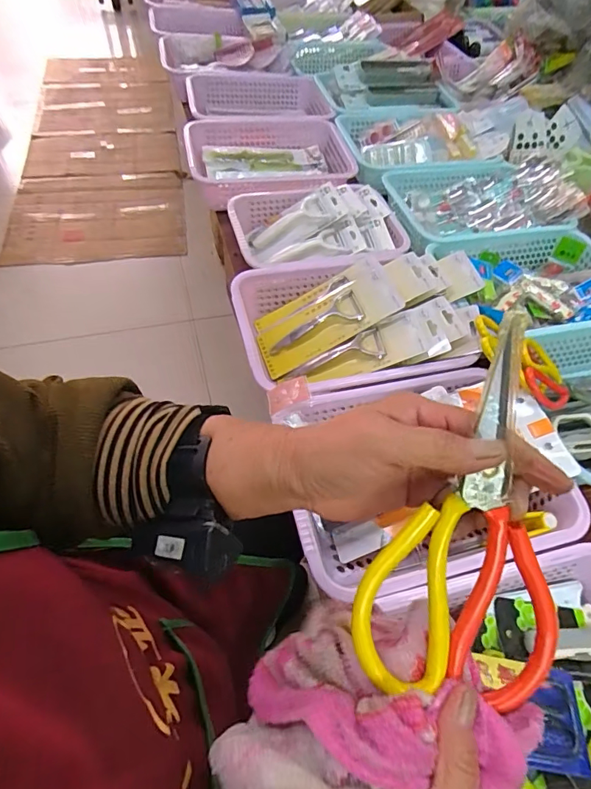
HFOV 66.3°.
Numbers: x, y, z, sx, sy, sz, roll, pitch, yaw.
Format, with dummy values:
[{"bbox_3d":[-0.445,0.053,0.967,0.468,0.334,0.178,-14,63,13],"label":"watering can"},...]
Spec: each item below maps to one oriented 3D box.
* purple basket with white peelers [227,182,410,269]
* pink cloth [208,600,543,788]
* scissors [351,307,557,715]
[{"bbox_3d":[0.041,-0.302,0.844,0.316,0.078,0.220,-8,56,-10],"label":"purple basket with white peelers"},{"bbox_3d":[0.031,0.174,0.248,0.161,0.079,0.109,-11,57,-12],"label":"pink cloth"},{"bbox_3d":[0.099,0.060,0.241,0.102,0.011,0.203,14,89,5],"label":"scissors"}]

